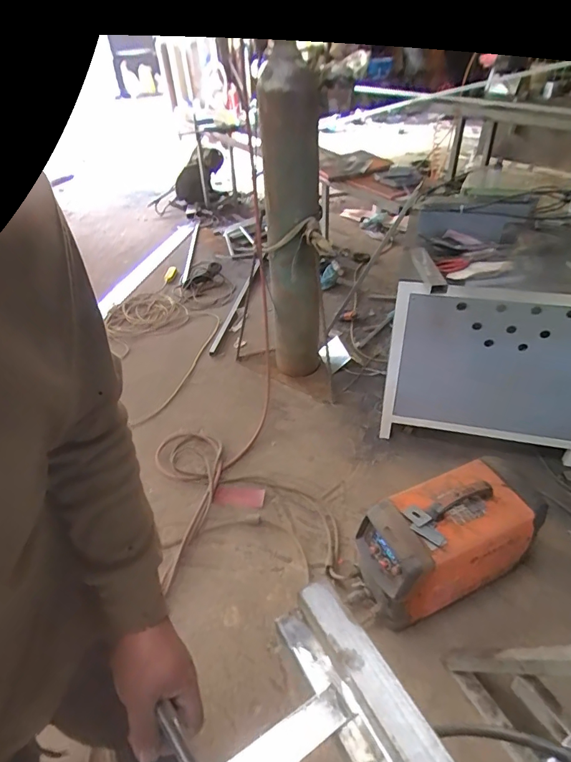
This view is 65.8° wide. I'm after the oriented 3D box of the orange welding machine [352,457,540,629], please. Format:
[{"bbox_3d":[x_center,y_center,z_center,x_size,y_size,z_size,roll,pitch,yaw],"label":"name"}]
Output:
[{"bbox_3d":[0.450,0.447,1.257,0.465,0.293,0.242,-17,41,-17],"label":"orange welding machine"}]

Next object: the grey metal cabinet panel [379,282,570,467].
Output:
[{"bbox_3d":[0.739,-0.021,1.567,0.741,0.646,0.093,8,40,14],"label":"grey metal cabinet panel"}]

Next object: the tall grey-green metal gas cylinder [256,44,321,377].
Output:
[{"bbox_3d":[0.031,-0.526,1.786,0.218,1.231,0.196,-3,39,0],"label":"tall grey-green metal gas cylinder"}]

